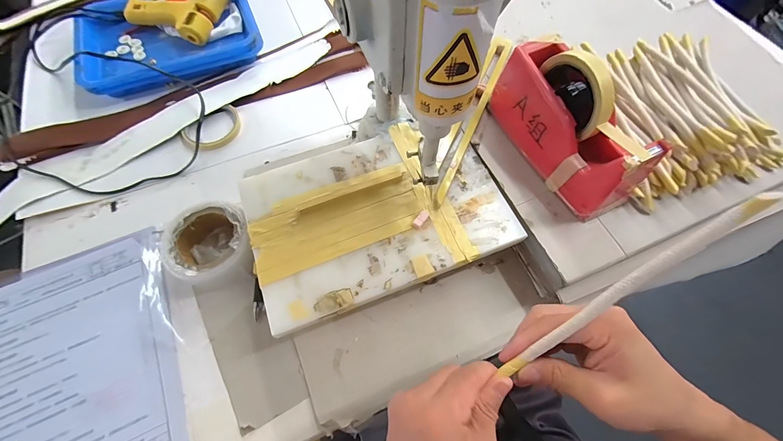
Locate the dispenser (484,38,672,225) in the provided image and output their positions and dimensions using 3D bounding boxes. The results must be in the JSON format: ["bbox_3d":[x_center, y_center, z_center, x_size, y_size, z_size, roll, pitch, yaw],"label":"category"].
[{"bbox_3d":[0.207,-0.115,0.378,0.072,0.114,0.202,-26,68,-13],"label":"dispenser"}]

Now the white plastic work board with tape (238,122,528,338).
[{"bbox_3d":[-0.019,-0.013,0.394,0.292,0.011,0.199,-22,69,-10],"label":"white plastic work board with tape"}]

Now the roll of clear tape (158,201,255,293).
[{"bbox_3d":[-0.222,0.031,0.417,0.108,0.050,0.106,-9,65,-5],"label":"roll of clear tape"}]

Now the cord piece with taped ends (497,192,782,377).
[{"bbox_3d":[0.150,0.051,0.223,0.196,0.008,0.011,-48,71,23],"label":"cord piece with taped ends"}]

